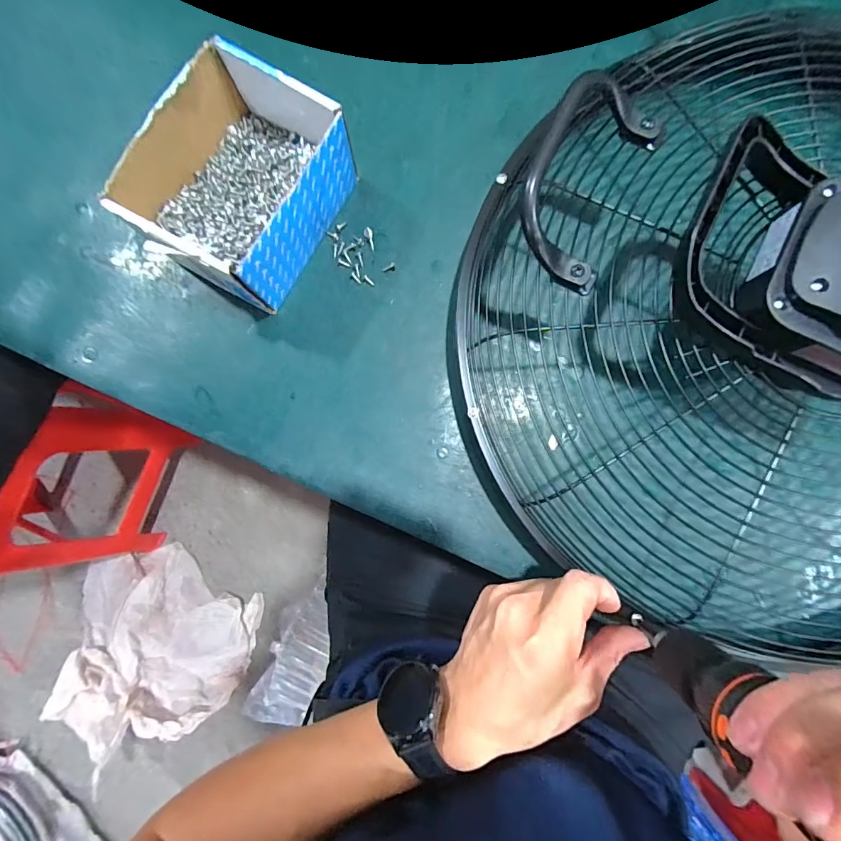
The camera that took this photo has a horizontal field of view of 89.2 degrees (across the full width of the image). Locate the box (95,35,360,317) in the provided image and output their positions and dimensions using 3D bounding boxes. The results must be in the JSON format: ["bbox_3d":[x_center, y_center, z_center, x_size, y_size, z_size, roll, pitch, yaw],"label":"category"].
[{"bbox_3d":[-0.123,-0.170,0.308,0.105,0.077,0.143,31,87,5],"label":"box"}]

